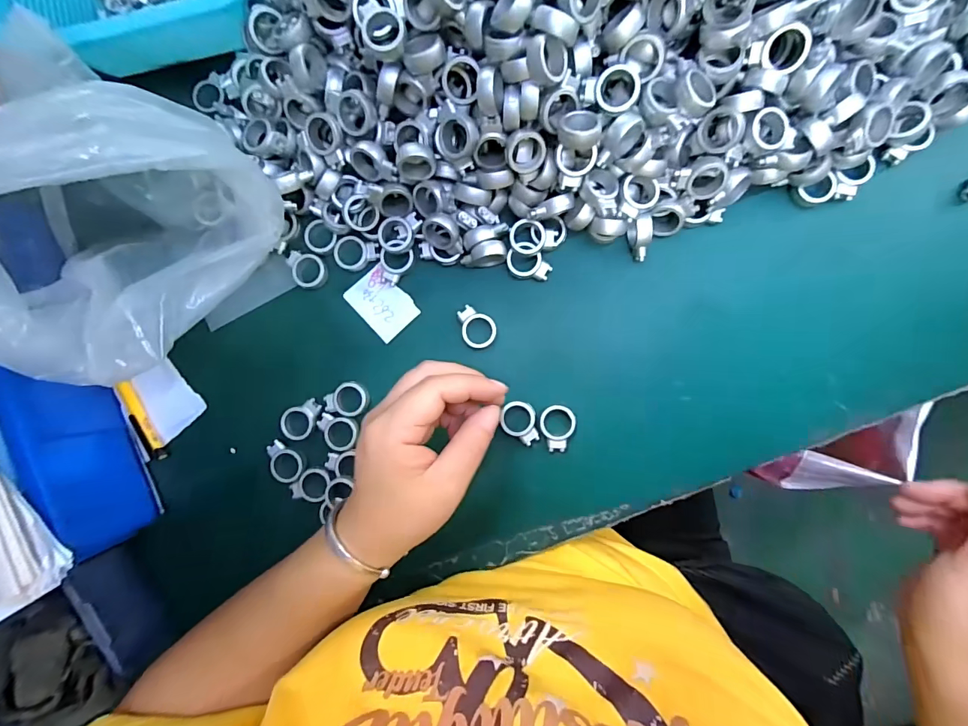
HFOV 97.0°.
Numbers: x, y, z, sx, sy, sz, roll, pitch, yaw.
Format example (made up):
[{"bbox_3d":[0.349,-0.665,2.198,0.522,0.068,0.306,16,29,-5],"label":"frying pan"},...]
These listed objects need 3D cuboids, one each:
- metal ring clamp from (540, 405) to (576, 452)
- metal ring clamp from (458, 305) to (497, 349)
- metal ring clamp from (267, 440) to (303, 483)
[{"bbox_3d":[0.055,0.048,0.319,0.025,0.013,0.034,-2,93,5],"label":"metal ring clamp"},{"bbox_3d":[-0.006,-0.027,0.322,0.026,0.005,0.033,-36,90,5],"label":"metal ring clamp"},{"bbox_3d":[-0.157,0.077,0.332,0.024,0.004,0.033,-43,89,5],"label":"metal ring clamp"}]

